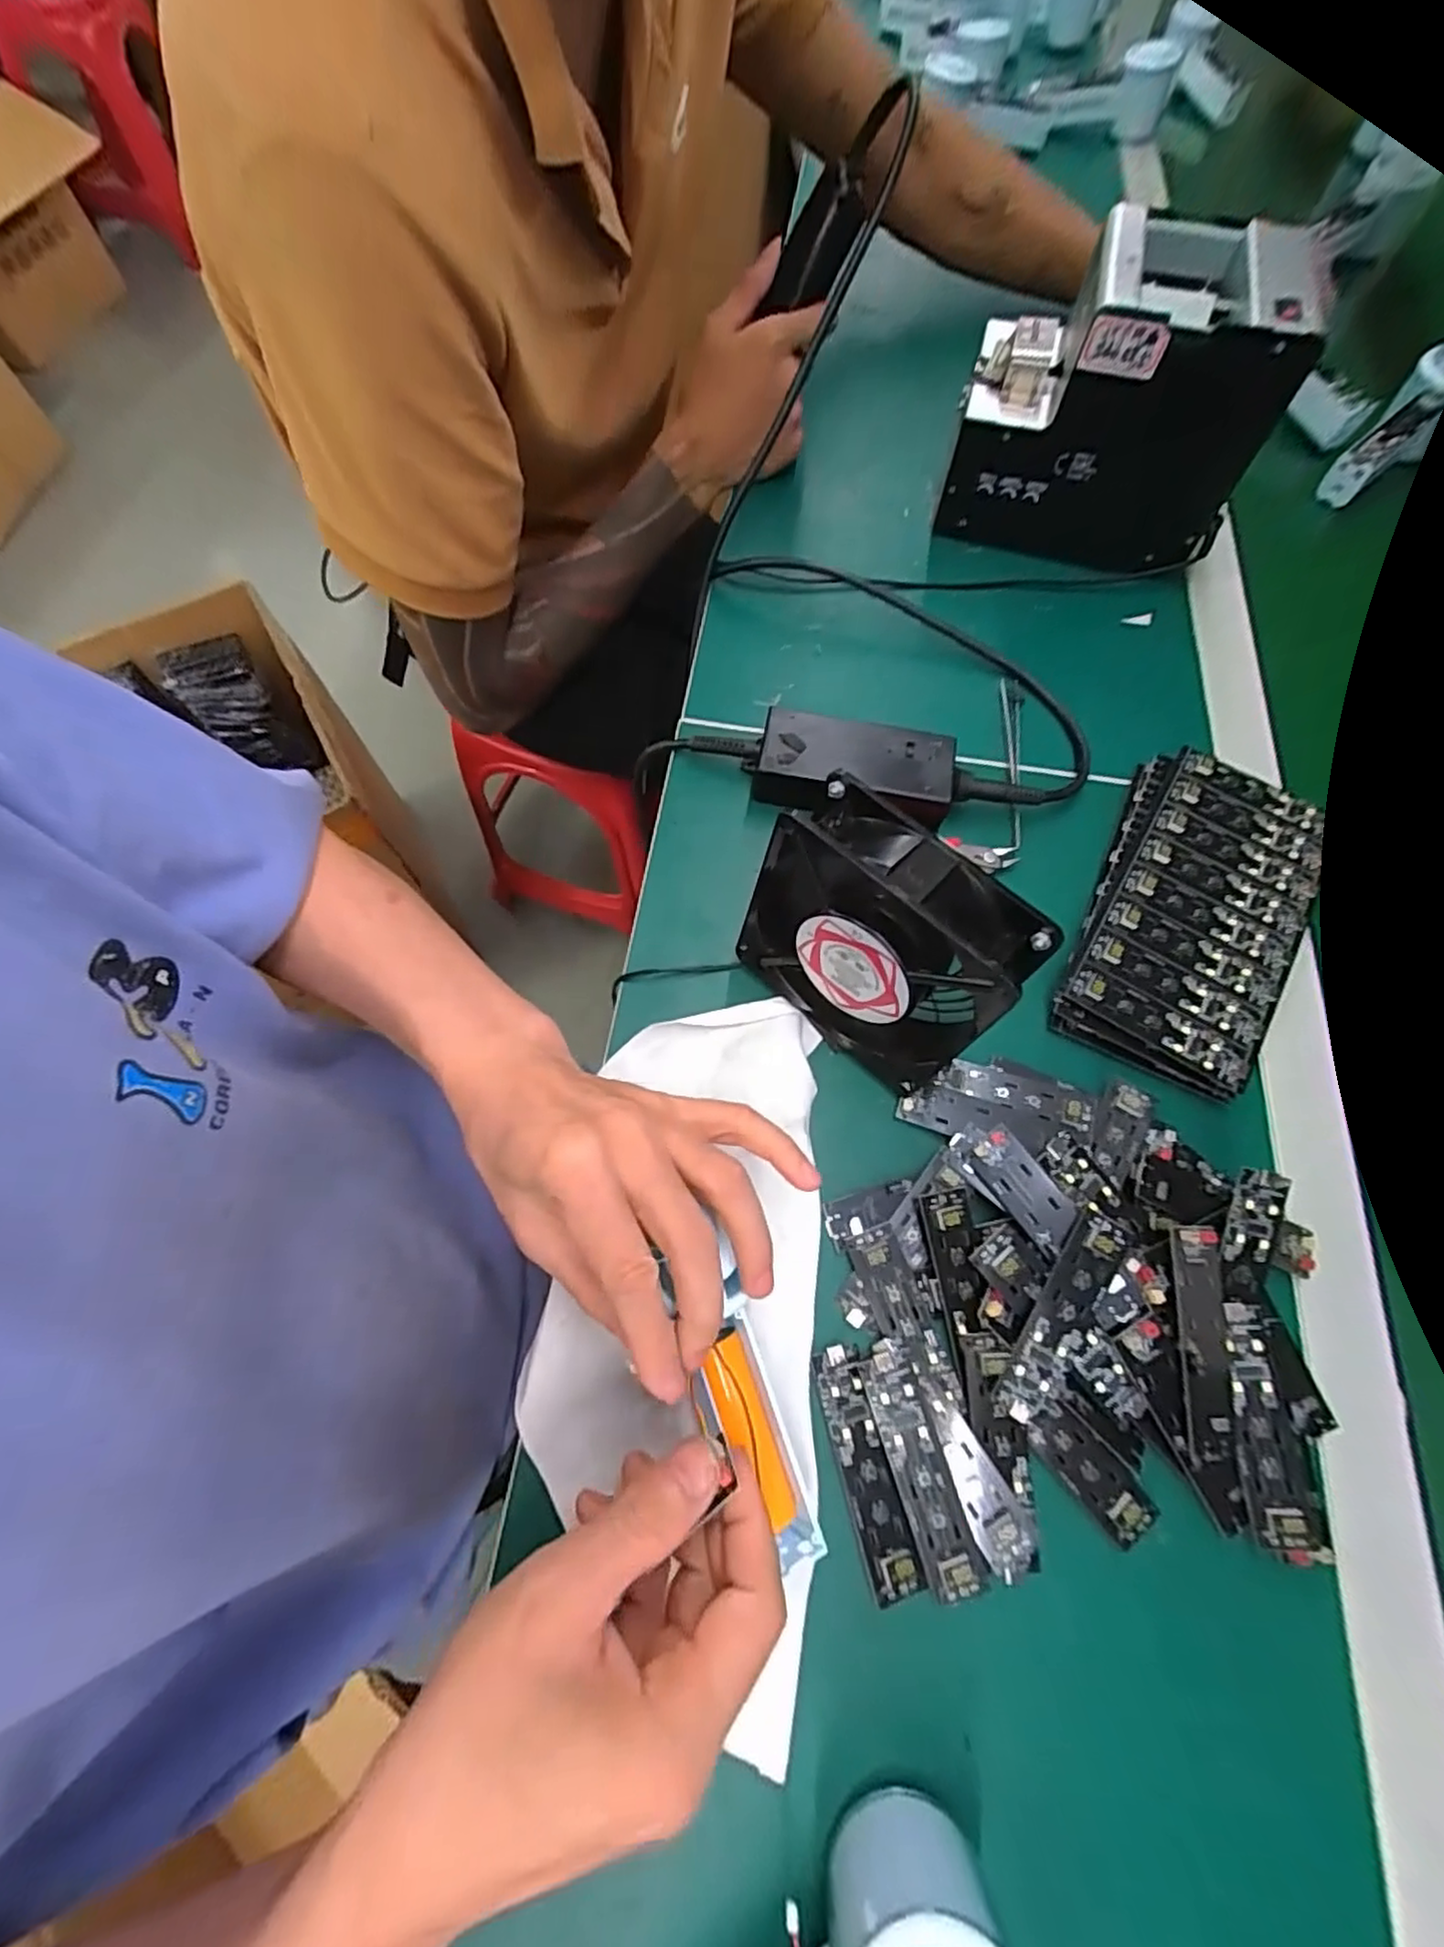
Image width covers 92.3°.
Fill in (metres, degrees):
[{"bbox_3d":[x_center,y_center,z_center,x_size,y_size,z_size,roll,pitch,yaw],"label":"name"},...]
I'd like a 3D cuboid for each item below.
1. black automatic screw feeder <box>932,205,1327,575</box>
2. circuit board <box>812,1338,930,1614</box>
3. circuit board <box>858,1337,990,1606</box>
[{"bbox_3d":[0.260,-0.386,0.475,0.182,0.155,0.132,12,68,4],"label":"black automatic screw feeder"},{"bbox_3d":[0.061,0.208,0.292,0.022,0.009,0.089,-12,69,-6],"label":"circuit board"},{"bbox_3d":[0.083,0.206,0.291,0.023,0.004,0.092,-15,69,-7],"label":"circuit board"}]

